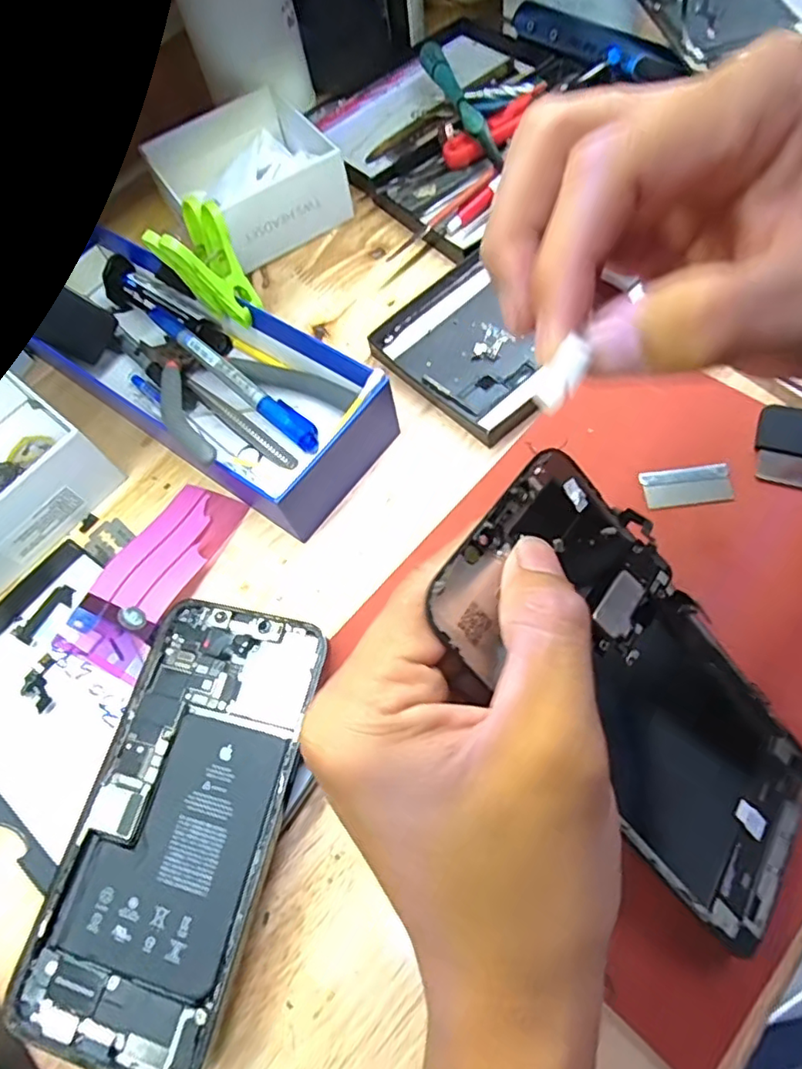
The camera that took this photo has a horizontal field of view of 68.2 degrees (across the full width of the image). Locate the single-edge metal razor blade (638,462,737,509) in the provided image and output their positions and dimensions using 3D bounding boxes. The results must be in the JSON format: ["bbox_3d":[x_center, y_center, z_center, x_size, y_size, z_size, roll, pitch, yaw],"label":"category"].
[{"bbox_3d":[0.132,-0.023,0.273,0.038,0.004,0.019,-5,65,1],"label":"single-edge metal razor blade"}]

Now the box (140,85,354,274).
[{"bbox_3d":[-0.101,-0.236,0.393,0.103,0.040,0.106,-35,64,-7],"label":"box"}]

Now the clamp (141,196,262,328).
[{"bbox_3d":[-0.095,-0.140,0.305,0.036,0.058,0.020,-53,38,-4],"label":"clamp"}]

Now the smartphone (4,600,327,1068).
[{"bbox_3d":[-0.084,0.105,0.230,0.076,0.004,0.159,9,66,13],"label":"smartphone"}]

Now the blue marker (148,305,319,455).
[{"bbox_3d":[-0.093,-0.087,0.327,0.127,0.018,0.014,37,72,17],"label":"blue marker"}]

